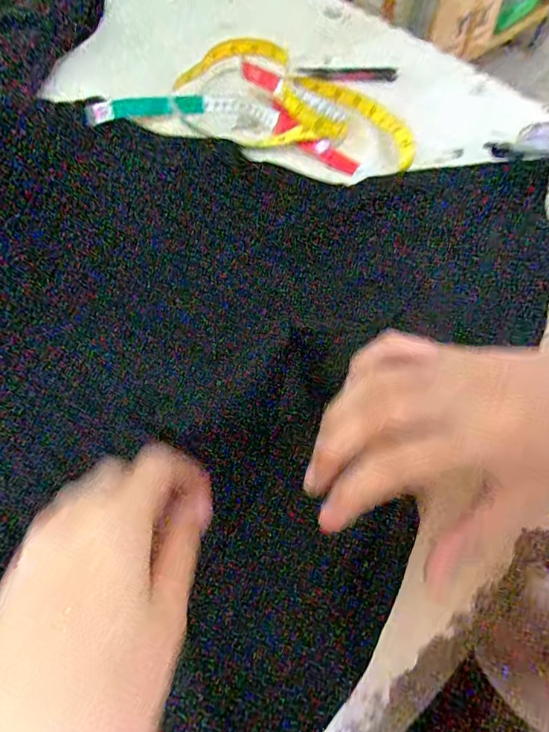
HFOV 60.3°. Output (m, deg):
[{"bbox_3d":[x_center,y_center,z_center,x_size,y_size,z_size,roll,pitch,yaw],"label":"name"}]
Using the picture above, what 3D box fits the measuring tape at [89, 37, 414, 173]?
[{"bbox_3d":[-0.010,-0.288,0.503,0.325,0.030,0.158,17,60,8],"label":"measuring tape"}]

